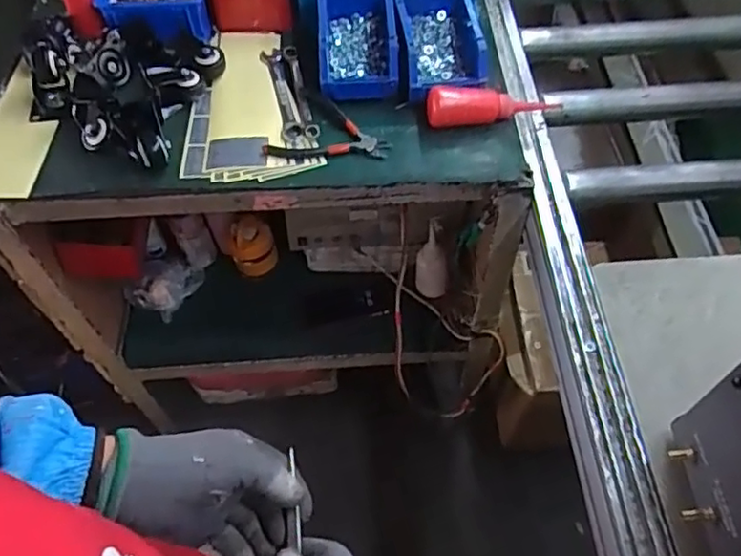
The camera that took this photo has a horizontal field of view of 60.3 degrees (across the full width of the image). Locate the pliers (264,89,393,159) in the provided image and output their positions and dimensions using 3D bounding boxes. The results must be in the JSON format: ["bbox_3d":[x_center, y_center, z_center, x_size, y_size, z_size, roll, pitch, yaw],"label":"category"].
[{"bbox_3d":[-0.053,-0.195,0.808,0.152,0.017,0.102,-2,55,0],"label":"pliers"}]

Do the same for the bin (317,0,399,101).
[{"bbox_3d":[-0.018,-0.311,0.843,0.101,0.067,0.146,-3,55,-1],"label":"bin"}]

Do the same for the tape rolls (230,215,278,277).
[{"bbox_3d":[-0.215,-0.051,1.162,0.085,0.110,0.069,-17,56,-10],"label":"tape rolls"}]

